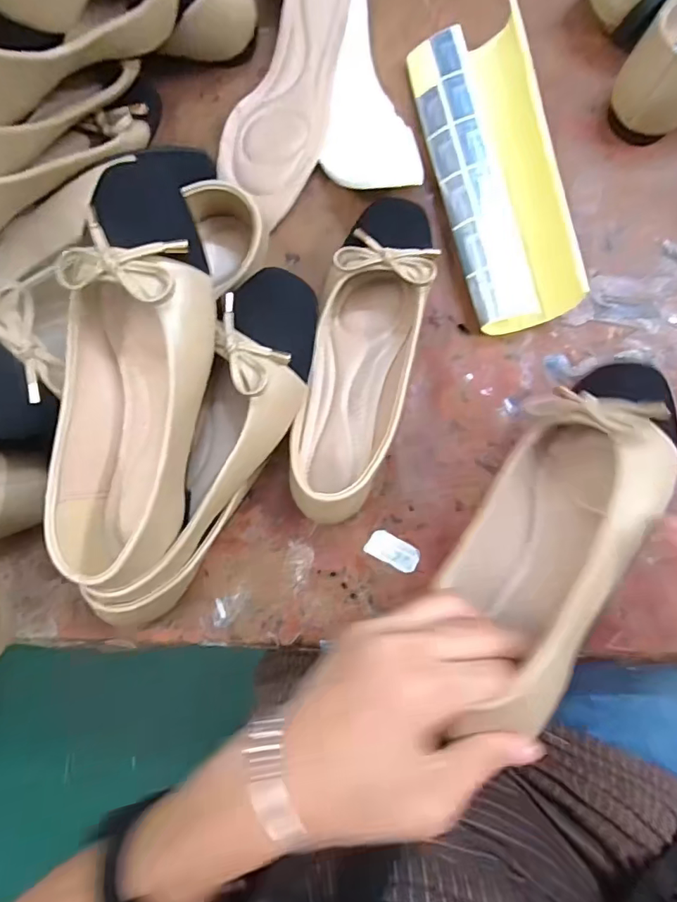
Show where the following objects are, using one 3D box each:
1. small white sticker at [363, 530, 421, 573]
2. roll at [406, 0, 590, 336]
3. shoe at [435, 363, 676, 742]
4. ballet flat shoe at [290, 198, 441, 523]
[{"bbox_3d":[0.042,0.075,0.370,0.039,0.004,0.021,27,86,9],"label":"small white sticker"},{"bbox_3d":[0.116,-0.214,0.376,0.081,0.044,0.250,-8,82,5],"label":"roll"},{"bbox_3d":[0.121,0.041,0.274,0.075,0.073,0.225,29,63,7],"label":"shoe"},{"bbox_3d":[0.012,-0.056,0.358,0.079,0.058,0.212,14,84,7],"label":"ballet flat shoe"}]

